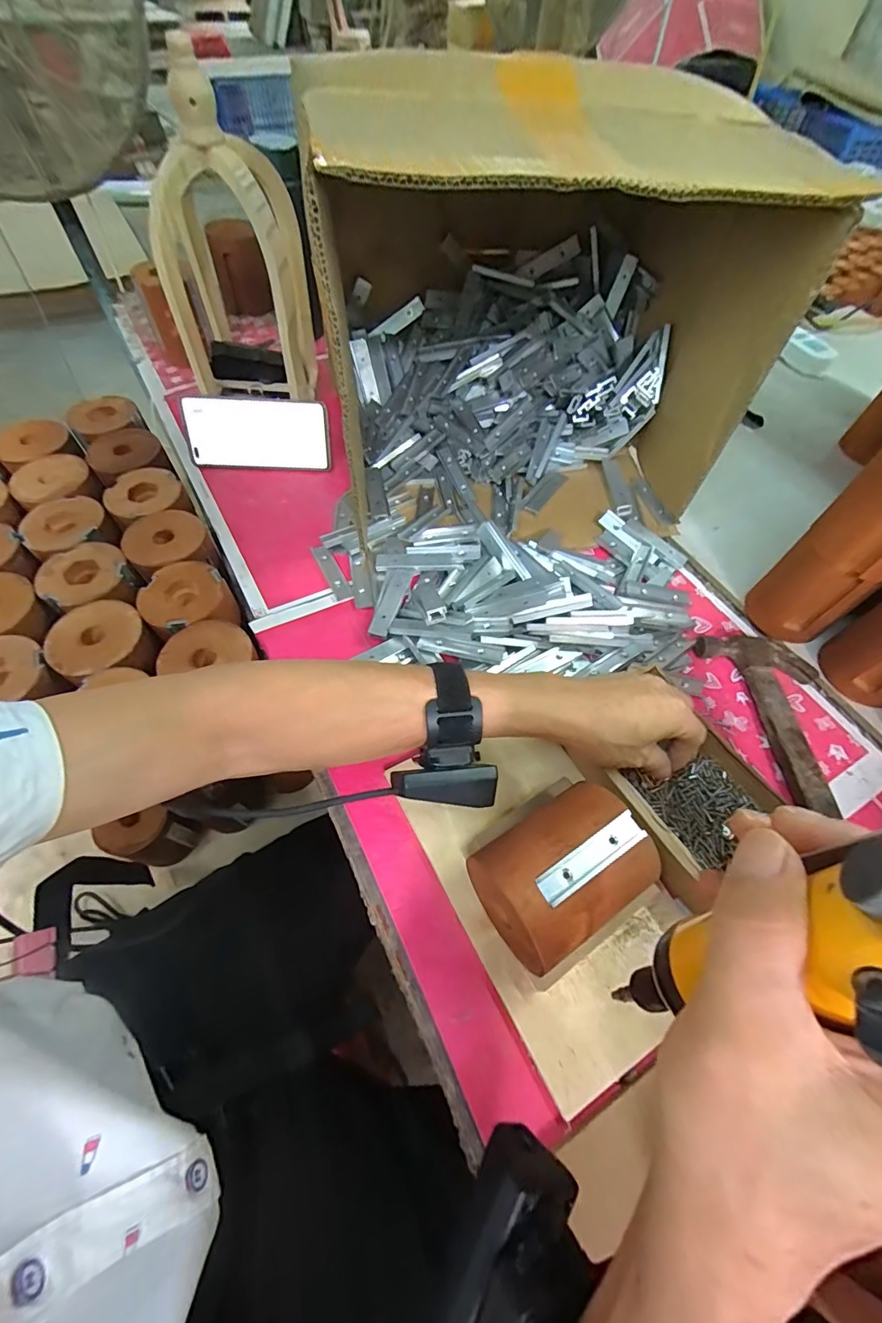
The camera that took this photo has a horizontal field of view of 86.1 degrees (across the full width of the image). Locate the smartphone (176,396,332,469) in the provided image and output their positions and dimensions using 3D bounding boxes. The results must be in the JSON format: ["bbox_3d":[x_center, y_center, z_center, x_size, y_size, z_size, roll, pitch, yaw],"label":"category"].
[{"bbox_3d":[-0.217,-0.269,0.560,0.164,0.077,0.008,-1,38,-5],"label":"smartphone"}]

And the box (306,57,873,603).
[{"bbox_3d":[0.078,-0.365,0.501,0.384,0.307,0.384,-9,60,-8],"label":"box"}]

